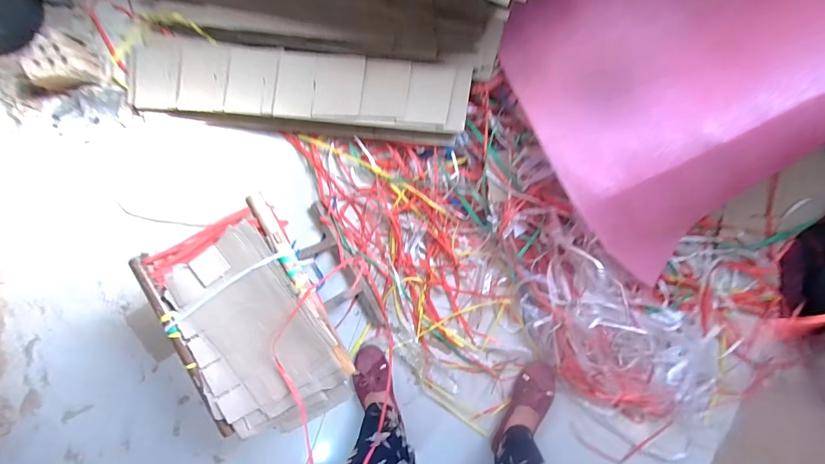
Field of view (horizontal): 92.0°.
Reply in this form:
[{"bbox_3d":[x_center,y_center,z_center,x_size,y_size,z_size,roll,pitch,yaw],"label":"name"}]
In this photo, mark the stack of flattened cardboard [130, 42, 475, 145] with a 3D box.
[{"bbox_3d":[-0.266,-0.307,0.856,0.763,0.080,0.170,7,95,3],"label":"stack of flattened cardboard"}]

